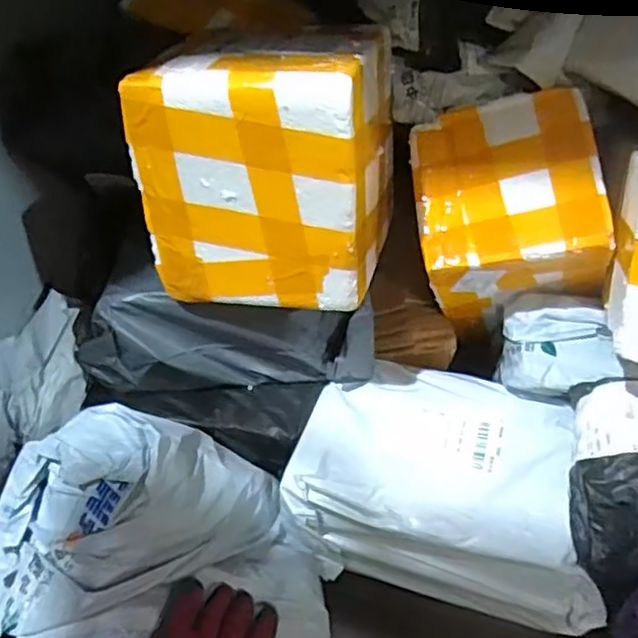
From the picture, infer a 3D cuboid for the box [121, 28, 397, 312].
[{"bbox_3d":[-0.039,-0.155,0.641,0.197,0.204,0.198,5,39,10],"label":"box"}]

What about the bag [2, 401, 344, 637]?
[{"bbox_3d":[-0.133,0.203,0.583,0.286,0.161,0.222,-1,38,2],"label":"bag"}]

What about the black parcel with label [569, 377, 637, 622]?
[{"bbox_3d":[0.272,0.142,0.602,0.089,0.083,0.189,7,68,12],"label":"black parcel with label"}]

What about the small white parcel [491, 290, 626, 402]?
[{"bbox_3d":[0.247,0.031,0.688,0.113,0.080,0.073,4,38,8],"label":"small white parcel"}]

